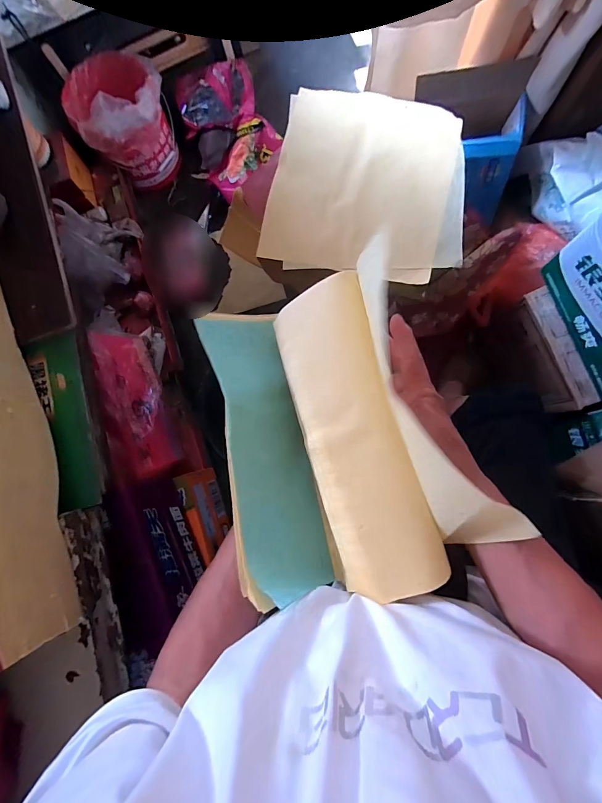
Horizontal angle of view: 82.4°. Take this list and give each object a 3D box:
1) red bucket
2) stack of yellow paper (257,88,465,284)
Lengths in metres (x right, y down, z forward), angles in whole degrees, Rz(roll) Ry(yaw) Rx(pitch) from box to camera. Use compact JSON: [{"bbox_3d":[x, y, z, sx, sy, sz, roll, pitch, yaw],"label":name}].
[{"bbox_3d":[-0.480,-0.783,0.970,0.252,0.257,0.288,-31,80,1],"label":"red bucket"},{"bbox_3d":[0.110,-0.363,0.558,0.318,0.032,0.318,10,83,7],"label":"stack of yellow paper"}]

